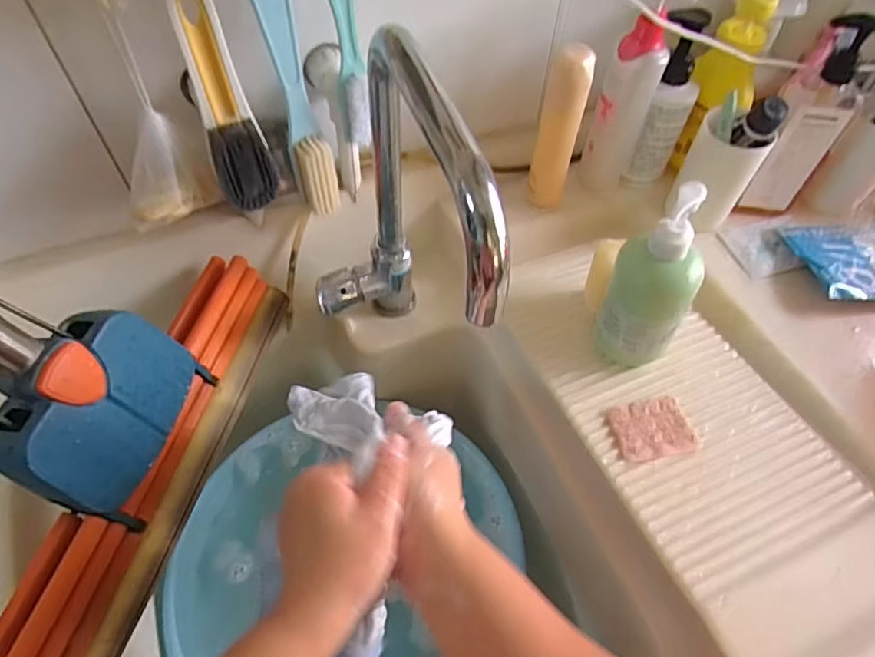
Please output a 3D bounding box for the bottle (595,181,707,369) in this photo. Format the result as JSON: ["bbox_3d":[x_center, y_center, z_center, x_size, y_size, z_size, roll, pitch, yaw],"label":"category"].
[{"bbox_3d":[0.184,-0.036,0.479,0.071,0.178,0.064,32,60,18],"label":"bottle"}]

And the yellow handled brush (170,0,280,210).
[{"bbox_3d":[-0.169,-0.177,0.454,0.047,0.181,0.031,-19,58,-15],"label":"yellow handled brush"}]

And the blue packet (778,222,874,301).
[{"bbox_3d":[0.459,-0.075,0.602,0.151,0.018,0.105,-2,56,-3],"label":"blue packet"}]

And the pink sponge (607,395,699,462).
[{"bbox_3d":[0.191,0.088,0.502,0.067,0.007,0.055,-8,56,-8],"label":"pink sponge"}]

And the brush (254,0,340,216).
[{"bbox_3d":[-0.117,-0.190,0.484,0.035,0.217,0.026,-19,58,-14],"label":"brush"}]

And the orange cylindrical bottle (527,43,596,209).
[{"bbox_3d":[0.122,-0.198,0.580,0.039,0.167,0.032,10,56,5],"label":"orange cylindrical bottle"}]

